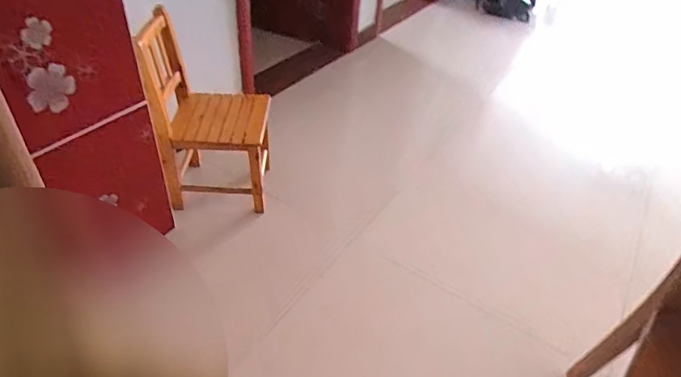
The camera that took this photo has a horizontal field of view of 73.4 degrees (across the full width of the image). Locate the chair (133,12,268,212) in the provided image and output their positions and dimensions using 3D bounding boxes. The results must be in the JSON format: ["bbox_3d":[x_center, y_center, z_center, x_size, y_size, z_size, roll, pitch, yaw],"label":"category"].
[{"bbox_3d":[-0.408,-0.240,1.499,0.348,0.557,0.318,-7,43,-13],"label":"chair"}]

